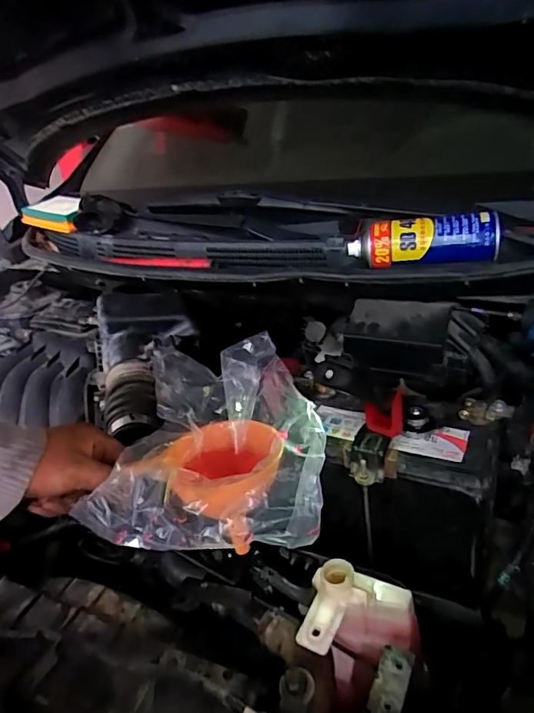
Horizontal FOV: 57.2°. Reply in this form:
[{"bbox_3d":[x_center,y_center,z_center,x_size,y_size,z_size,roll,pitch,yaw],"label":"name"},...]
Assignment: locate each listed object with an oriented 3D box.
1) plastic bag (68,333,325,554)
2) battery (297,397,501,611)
[{"bbox_3d":[-0.035,0.072,0.436,0.170,0.089,0.193,0,29,15],"label":"plastic bag"},{"bbox_3d":[0.154,0.164,0.593,0.222,0.183,0.124,9,32,28],"label":"battery"}]

